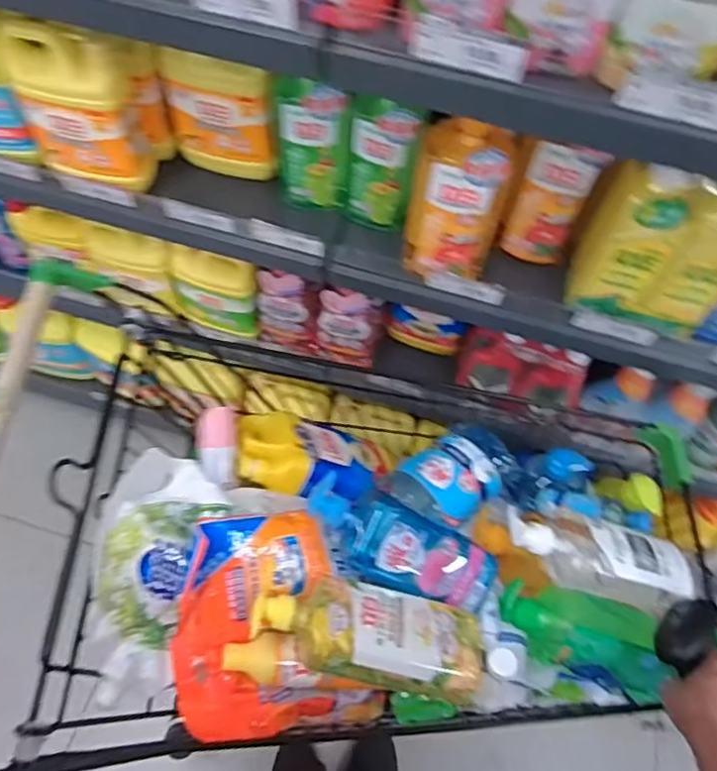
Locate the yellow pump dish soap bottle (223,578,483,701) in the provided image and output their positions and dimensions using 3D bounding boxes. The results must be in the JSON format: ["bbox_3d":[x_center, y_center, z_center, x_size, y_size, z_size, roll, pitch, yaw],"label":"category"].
[{"bbox_3d":[-0.001,0.270,0.666,0.272,0.075,0.101,5,61,0],"label":"yellow pump dish soap bottle"}]

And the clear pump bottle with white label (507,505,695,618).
[{"bbox_3d":[0.301,0.212,0.764,0.244,0.057,0.087,20,61,-10],"label":"clear pump bottle with white label"}]

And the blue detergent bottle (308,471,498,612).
[{"bbox_3d":[0.052,0.188,0.743,0.244,0.085,0.107,27,63,-5],"label":"blue detergent bottle"}]

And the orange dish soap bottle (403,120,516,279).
[{"bbox_3d":[0.128,-0.236,0.785,0.117,0.201,0.083,12,62,4],"label":"orange dish soap bottle"}]

